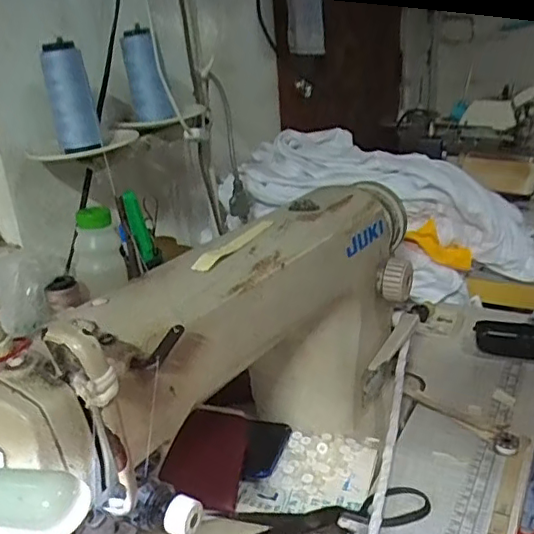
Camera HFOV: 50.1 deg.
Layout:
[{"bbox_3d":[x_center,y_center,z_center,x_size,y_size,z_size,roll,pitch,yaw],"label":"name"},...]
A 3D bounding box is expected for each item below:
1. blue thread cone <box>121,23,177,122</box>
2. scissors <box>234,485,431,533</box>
[{"bbox_3d":[-0.147,-0.235,0.704,0.050,0.104,0.046,-8,20,-11],"label":"blue thread cone"},{"bbox_3d":[0.046,0.195,0.442,0.153,0.011,0.095,2,21,16],"label":"scissors"}]

